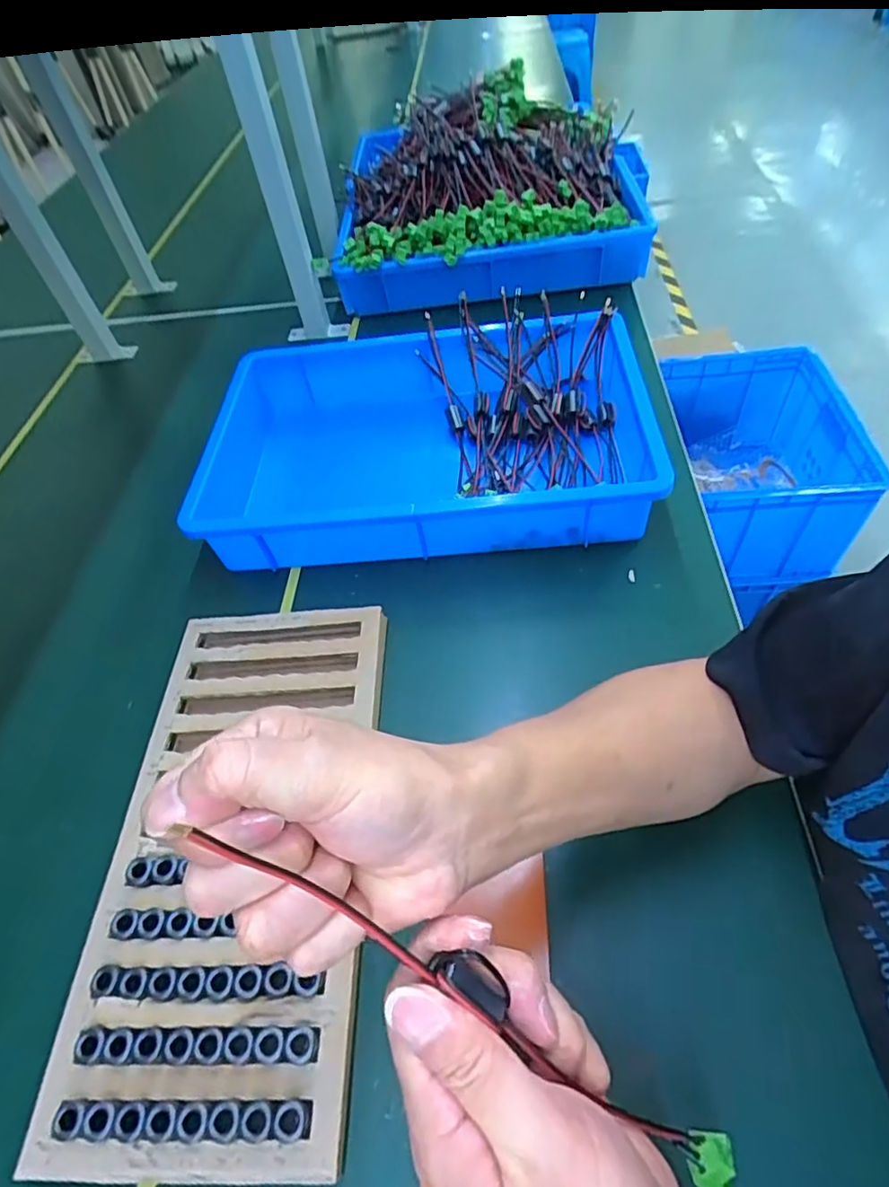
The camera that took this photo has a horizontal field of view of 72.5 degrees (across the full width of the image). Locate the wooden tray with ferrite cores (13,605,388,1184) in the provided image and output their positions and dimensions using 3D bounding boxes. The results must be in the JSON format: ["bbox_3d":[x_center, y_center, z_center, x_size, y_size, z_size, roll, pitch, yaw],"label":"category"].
[{"bbox_3d":[-0.140,0.166,0.429,0.176,0.031,0.358,-3,52,5],"label":"wooden tray with ferrite cores"}]

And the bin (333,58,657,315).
[{"bbox_3d":[0.058,-0.540,0.810,0.394,0.172,0.281,-5,52,4],"label":"bin"}]

